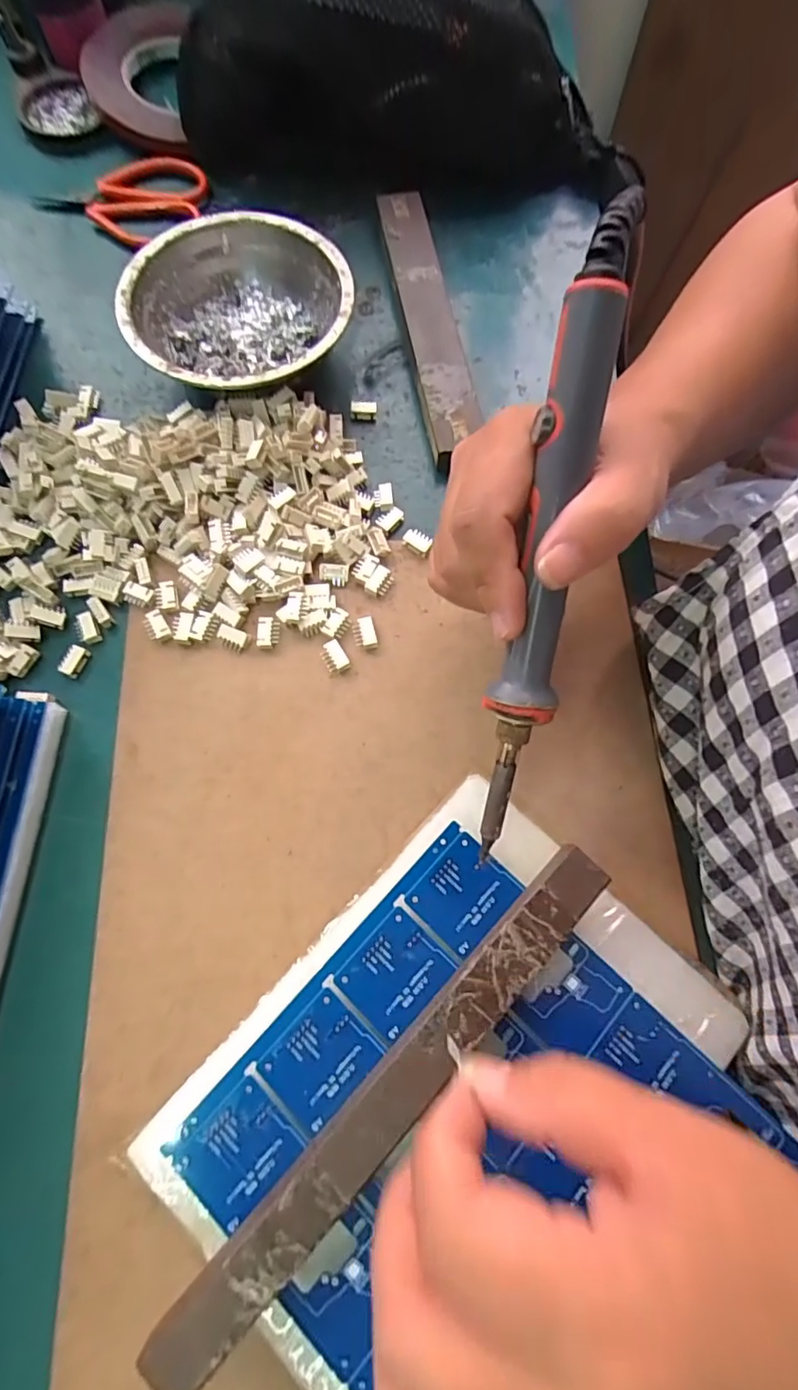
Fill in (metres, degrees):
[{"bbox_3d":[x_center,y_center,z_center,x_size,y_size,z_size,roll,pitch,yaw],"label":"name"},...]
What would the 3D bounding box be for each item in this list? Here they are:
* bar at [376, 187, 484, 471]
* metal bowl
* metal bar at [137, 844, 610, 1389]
[{"bbox_3d":[0.018,-0.232,0.348,0.033,0.023,0.198,-9,74,-4],"label":"bar"},{"bbox_3d":[-0.091,-0.218,0.328,0.124,0.041,0.119,0,73,-1],"label":"metal bowl"},{"bbox_3d":[0.000,0.142,0.204,0.023,0.019,0.213,43,77,11],"label":"metal bar"}]

